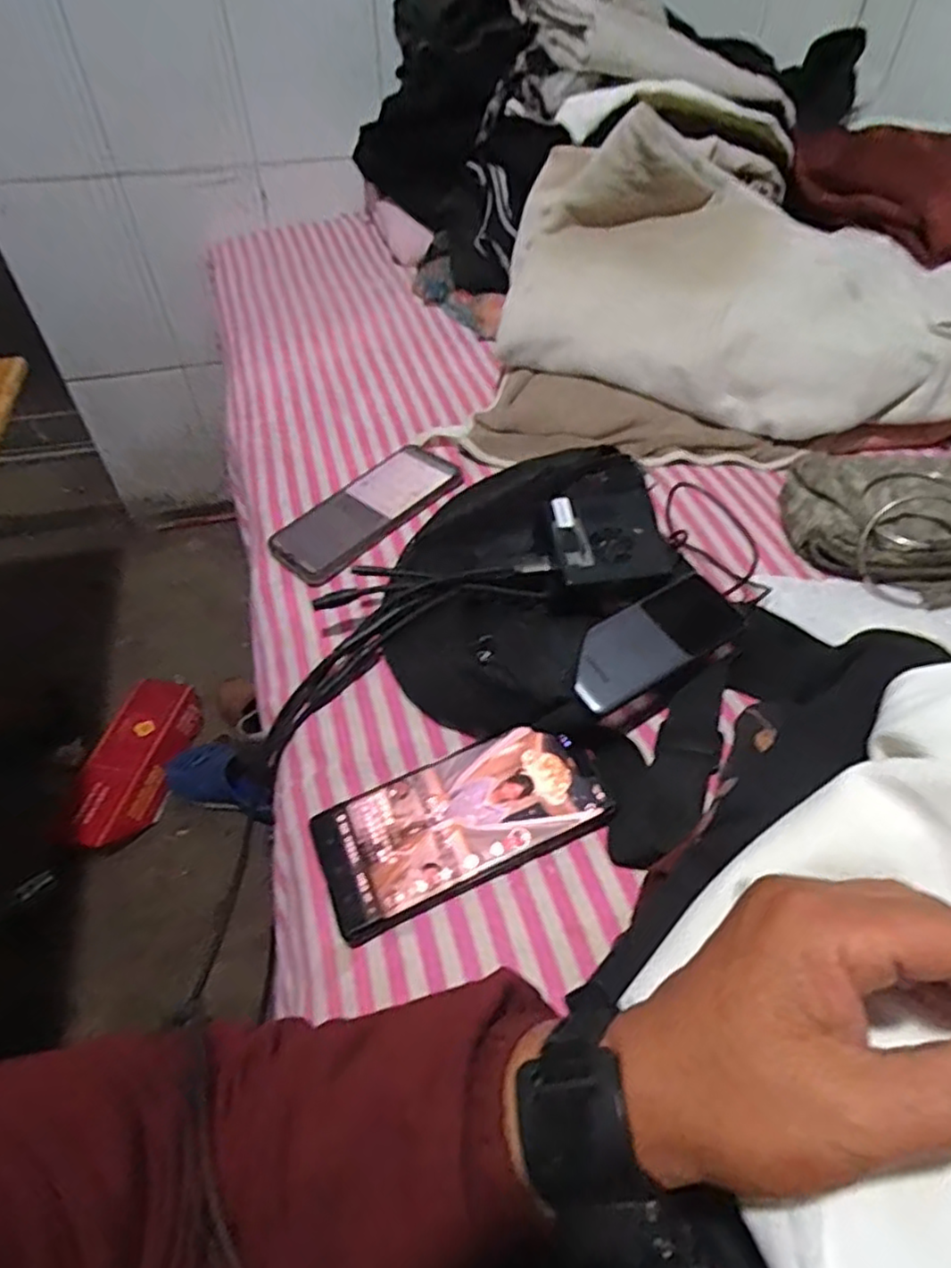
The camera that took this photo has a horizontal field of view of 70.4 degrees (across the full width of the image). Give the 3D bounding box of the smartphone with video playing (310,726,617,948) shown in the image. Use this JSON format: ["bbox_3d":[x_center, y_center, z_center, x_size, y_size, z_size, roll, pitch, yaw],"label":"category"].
[{"bbox_3d":[-0.009,0.105,0.384,0.160,0.014,0.077,-19,52,-16],"label":"smartphone with video playing"}]

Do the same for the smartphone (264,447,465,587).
[{"bbox_3d":[-0.091,-0.108,0.564,0.164,0.012,0.084,-39,57,-23],"label":"smartphone"}]

